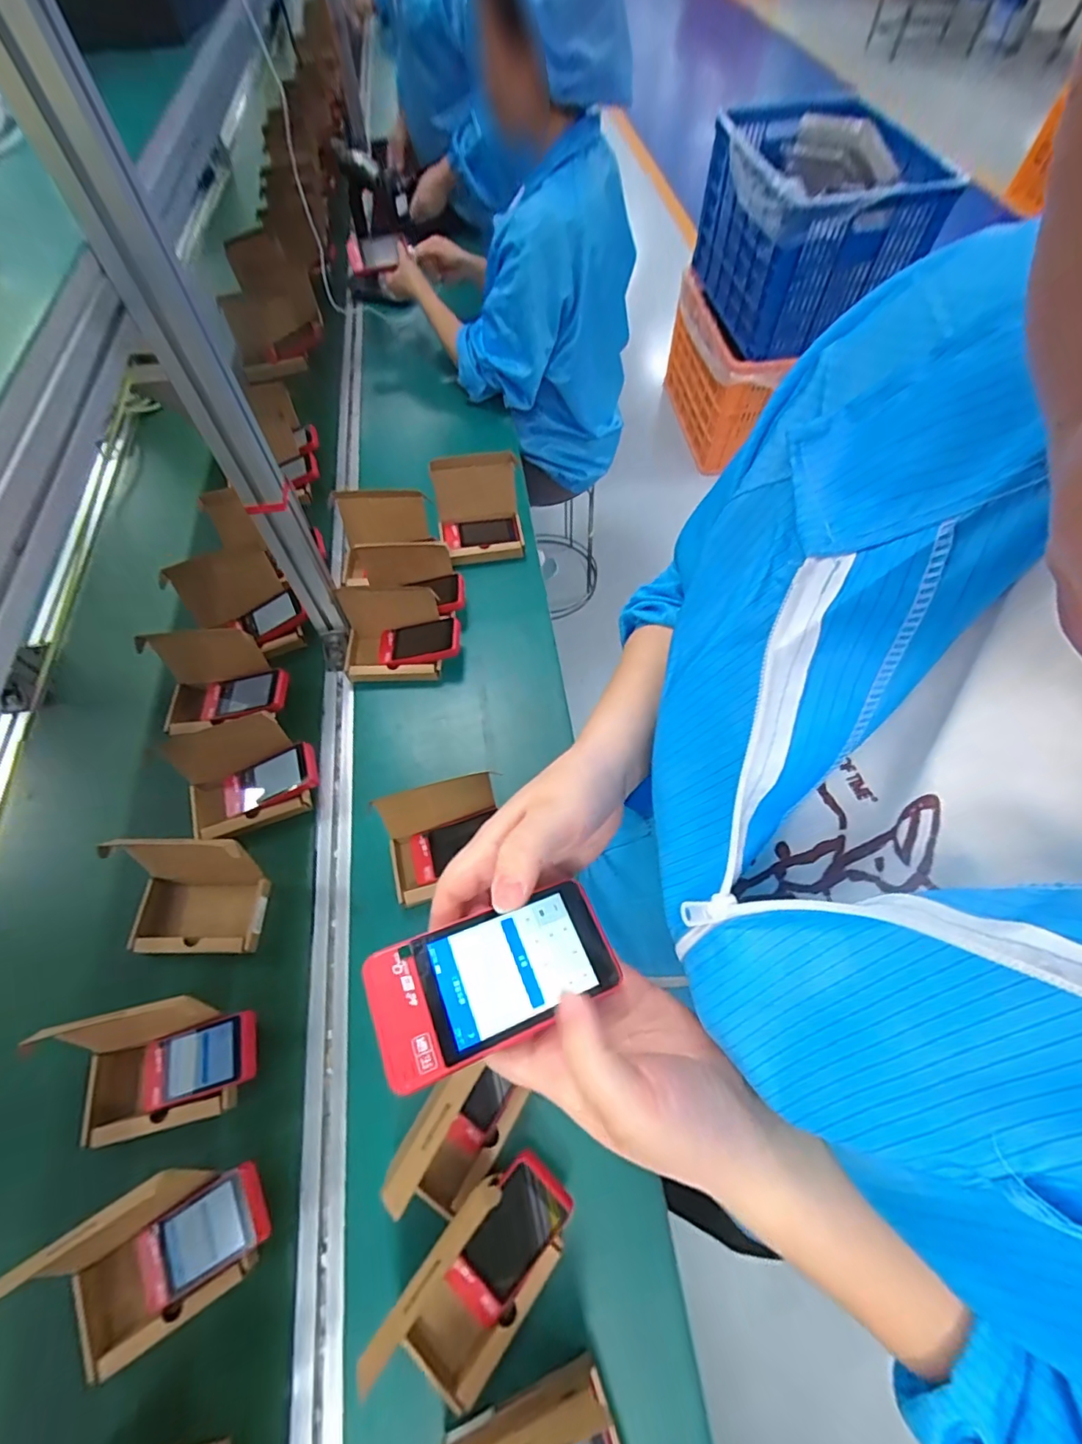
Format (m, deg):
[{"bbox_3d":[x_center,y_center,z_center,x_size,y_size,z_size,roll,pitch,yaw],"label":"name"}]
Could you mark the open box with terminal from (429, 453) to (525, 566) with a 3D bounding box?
[{"bbox_3d":[-0.100,-0.340,0.886,0.135,0.115,0.138,-11,57,-4],"label":"open box with terminal"}]

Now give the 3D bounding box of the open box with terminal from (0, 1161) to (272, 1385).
[{"bbox_3d":[-0.336,0.469,0.475,0.179,0.112,0.098,-28,60,-14],"label":"open box with terminal"}]

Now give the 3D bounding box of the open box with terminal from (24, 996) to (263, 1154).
[{"bbox_3d":[-0.386,0.344,0.540,0.185,0.116,0.097,-13,57,-5],"label":"open box with terminal"}]

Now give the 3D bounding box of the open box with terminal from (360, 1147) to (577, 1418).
[{"bbox_3d":[-0.048,0.460,0.449,0.087,0.122,0.152,33,65,22],"label":"open box with terminal"}]

